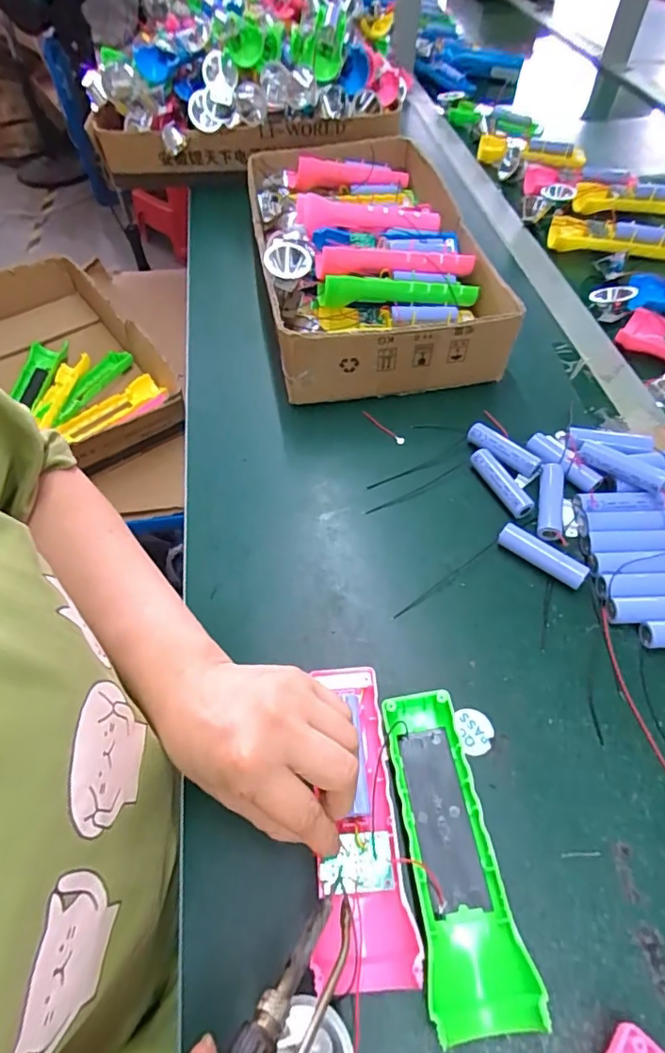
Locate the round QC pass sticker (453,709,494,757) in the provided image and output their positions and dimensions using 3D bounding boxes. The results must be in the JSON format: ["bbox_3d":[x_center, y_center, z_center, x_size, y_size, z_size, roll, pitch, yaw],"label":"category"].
[{"bbox_3d":[0.089,0.128,0.327,0.022,0.004,0.027,-8,55,-3],"label":"round QC pass sticker"}]

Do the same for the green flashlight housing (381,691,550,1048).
[{"bbox_3d":[0.060,0.171,0.283,0.047,0.027,0.154,-10,55,-4],"label":"green flashlight housing"}]

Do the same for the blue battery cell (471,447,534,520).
[{"bbox_3d":[0.136,-0.036,0.429,0.019,0.016,0.066,-22,57,-13],"label":"blue battery cell"}]

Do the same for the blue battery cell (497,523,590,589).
[{"bbox_3d":[0.153,0.022,0.386,0.065,0.021,0.016,39,65,25],"label":"blue battery cell"}]

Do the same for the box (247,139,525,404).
[{"bbox_3d":[0.031,-0.311,0.587,0.214,0.082,0.424,-9,55,-3],"label":"box"}]

